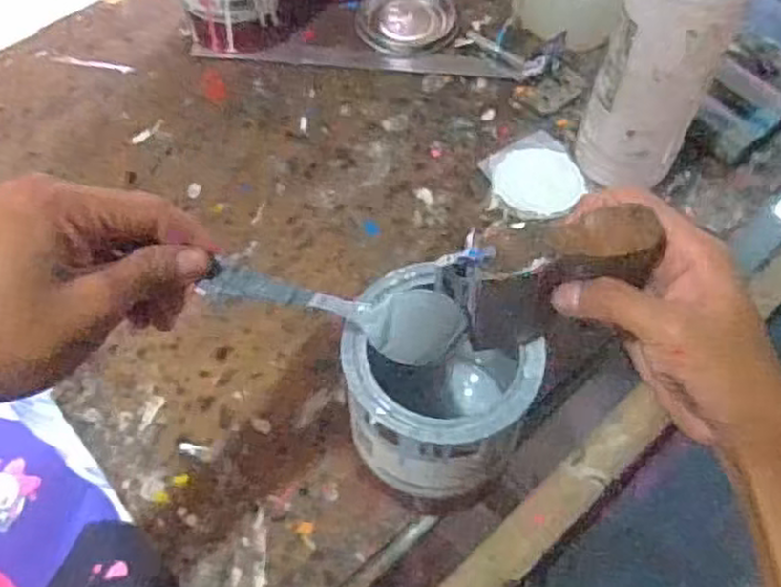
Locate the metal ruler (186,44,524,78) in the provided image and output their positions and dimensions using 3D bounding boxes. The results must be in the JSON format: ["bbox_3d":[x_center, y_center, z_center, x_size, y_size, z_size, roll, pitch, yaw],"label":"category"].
[{"bbox_3d":[-0.033,-0.226,0.727,0.311,0.008,0.030,6,55,4],"label":"metal ruler"}]

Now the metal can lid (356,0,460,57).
[{"bbox_3d":[0.017,-0.276,0.750,0.097,0.012,0.094,-2,58,0],"label":"metal can lid"}]

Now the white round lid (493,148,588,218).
[{"bbox_3d":[0.128,-0.097,0.646,0.074,0.004,0.074,-1,58,1],"label":"white round lid"}]

